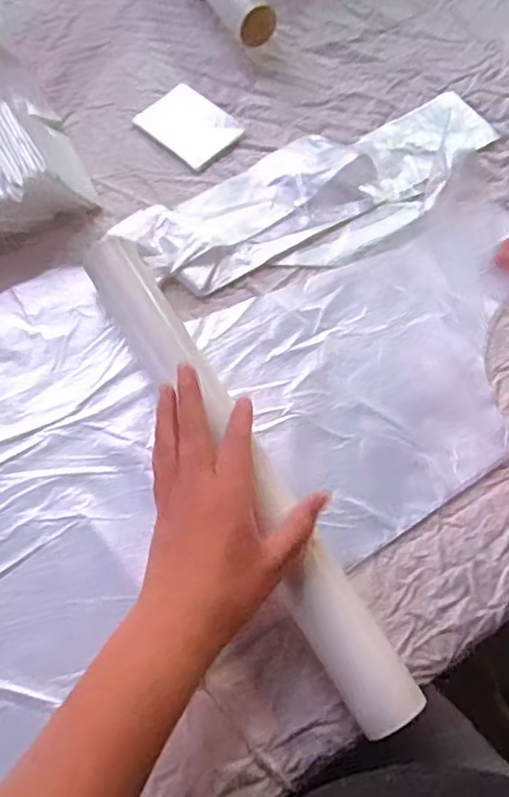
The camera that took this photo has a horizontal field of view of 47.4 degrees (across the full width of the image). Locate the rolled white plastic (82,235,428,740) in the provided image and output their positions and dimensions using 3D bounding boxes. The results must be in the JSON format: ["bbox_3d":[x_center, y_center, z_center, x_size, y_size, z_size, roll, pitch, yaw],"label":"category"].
[{"bbox_3d":[-0.014,0.033,0.377,0.043,0.033,0.360,-29,71,-13],"label":"rolled white plastic"}]

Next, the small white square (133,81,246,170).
[{"bbox_3d":[-0.057,-0.241,0.508,0.080,0.004,0.063,39,72,13],"label":"small white square"}]

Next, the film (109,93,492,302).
[{"bbox_3d":[0.064,-0.175,0.478,0.331,0.028,0.115,-30,72,-14],"label":"film"}]

